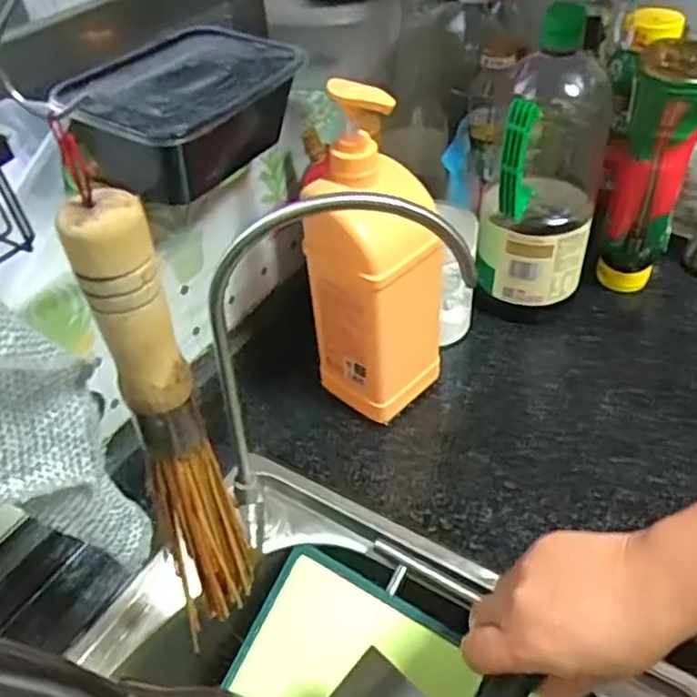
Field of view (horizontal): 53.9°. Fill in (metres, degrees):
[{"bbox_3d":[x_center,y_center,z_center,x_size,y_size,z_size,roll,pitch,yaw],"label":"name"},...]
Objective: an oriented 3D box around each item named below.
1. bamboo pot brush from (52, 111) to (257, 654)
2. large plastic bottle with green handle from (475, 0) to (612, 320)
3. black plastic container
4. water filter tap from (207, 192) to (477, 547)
[{"bbox_3d":[-0.079,0.040,0.306,0.034,0.264,0.036,-10,44,-6],"label":"bamboo pot brush"},{"bbox_3d":[0.185,-0.162,0.645,0.099,0.294,0.101,11,46,15],"label":"large plastic bottle with green handle"},{"bbox_3d":[-0.111,-0.174,0.505,0.118,0.070,0.172,23,50,26],"label":"black plastic container"},{"bbox_3d":[-0.007,0.019,0.453,0.168,0.280,0.040,-10,44,-6],"label":"water filter tap"}]

